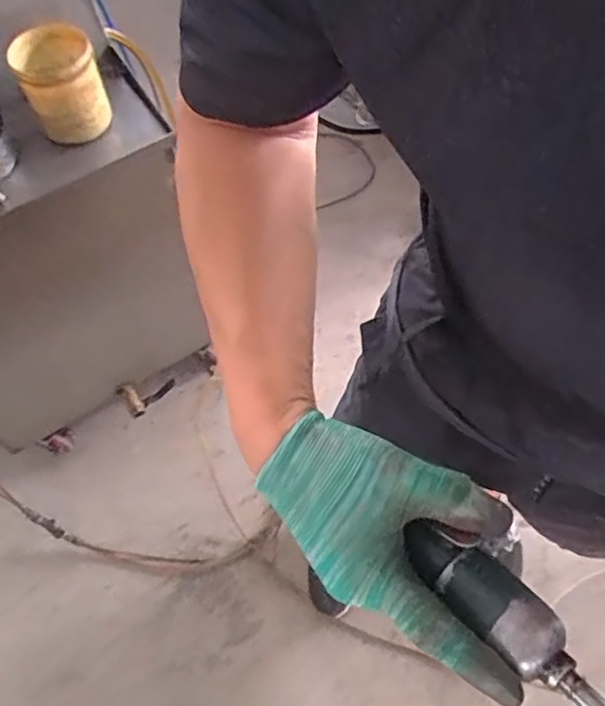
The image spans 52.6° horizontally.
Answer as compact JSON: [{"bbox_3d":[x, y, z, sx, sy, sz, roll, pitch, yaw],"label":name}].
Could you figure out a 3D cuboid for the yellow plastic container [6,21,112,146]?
[{"bbox_3d":[-0.311,-0.350,0.800,0.101,0.112,0.105,-26,66,-11],"label":"yellow plastic container"}]

